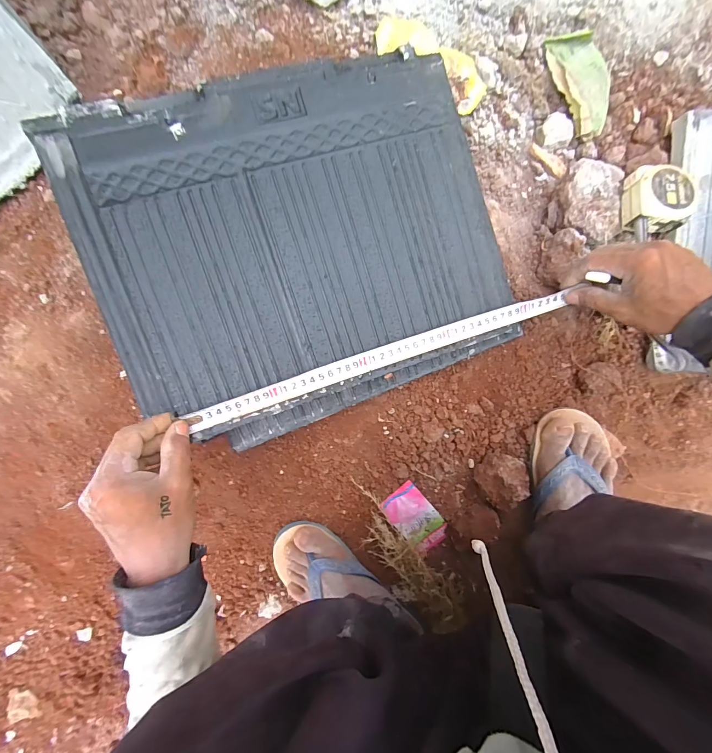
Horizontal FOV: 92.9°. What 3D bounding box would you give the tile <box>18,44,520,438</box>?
[{"bbox_3d":[-0.053,-0.137,0.357,0.417,0.018,0.328,-19,97,-9],"label":"tile"}]

